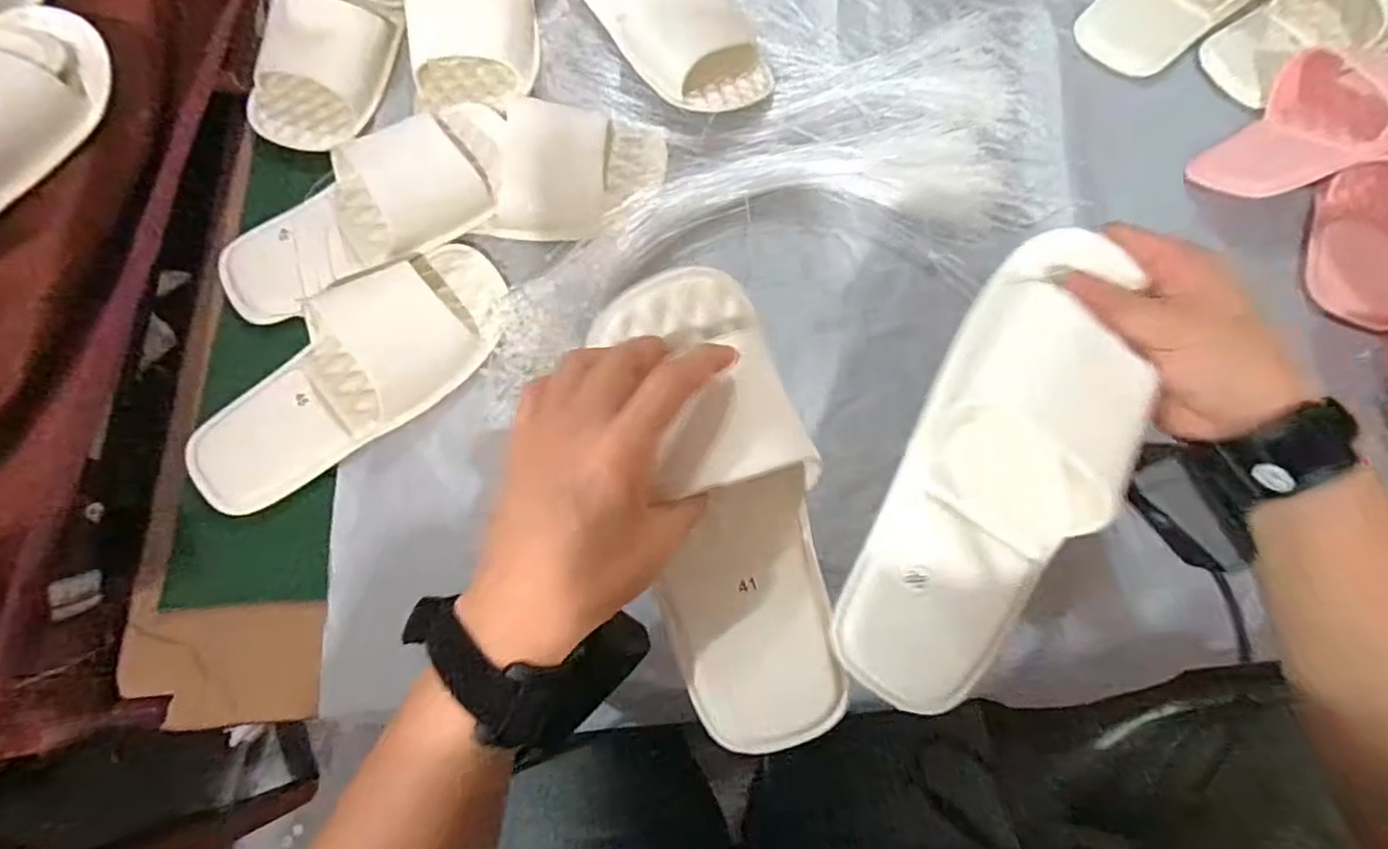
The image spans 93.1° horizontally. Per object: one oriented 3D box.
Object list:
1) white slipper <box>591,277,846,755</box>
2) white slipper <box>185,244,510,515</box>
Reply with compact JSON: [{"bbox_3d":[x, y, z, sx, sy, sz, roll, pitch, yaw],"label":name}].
[{"bbox_3d":[0.018,0.040,0.329,0.086,0.058,0.248,-11,89,-6],"label":"white slipper"},{"bbox_3d":[-0.224,-0.037,0.436,0.230,0.056,0.094,-43,77,-15],"label":"white slipper"}]

